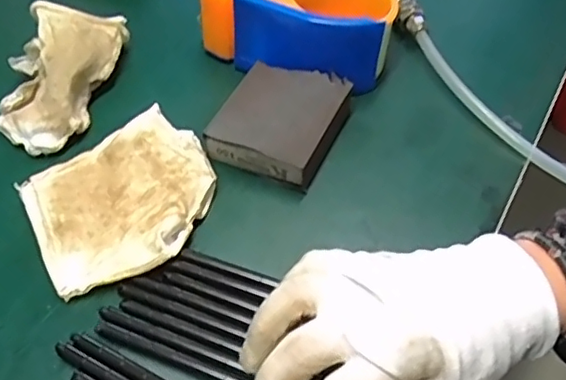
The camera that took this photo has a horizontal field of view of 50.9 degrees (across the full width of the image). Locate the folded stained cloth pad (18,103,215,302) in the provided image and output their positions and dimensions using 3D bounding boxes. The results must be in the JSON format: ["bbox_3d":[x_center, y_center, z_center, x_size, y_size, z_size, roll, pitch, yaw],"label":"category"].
[{"bbox_3d":[-0.093,0.005,0.354,0.105,0.020,0.105,-24,56,-18],"label":"folded stained cloth pad"}]

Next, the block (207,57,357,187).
[{"bbox_3d":[0.000,-0.044,0.388,0.072,0.027,0.080,20,55,14],"label":"block"}]

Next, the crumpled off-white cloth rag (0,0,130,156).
[{"bbox_3d":[-0.152,-0.076,0.405,0.075,0.047,0.111,-1,52,-1],"label":"crumpled off-white cloth rag"}]

